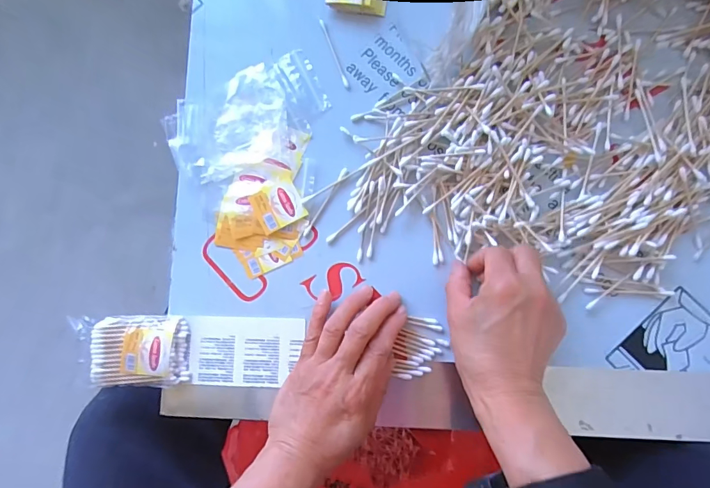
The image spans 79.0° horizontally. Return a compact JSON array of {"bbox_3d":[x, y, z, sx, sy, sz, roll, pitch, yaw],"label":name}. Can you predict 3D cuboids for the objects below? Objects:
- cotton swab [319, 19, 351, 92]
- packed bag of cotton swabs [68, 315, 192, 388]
[{"bbox_3d":[-0.019,-0.178,0.402,0.005,0.004,0.072,-20,85,2],"label":"cotton swab"},{"bbox_3d":[-0.193,0.093,0.377,0.095,0.019,0.059,-1,86,3],"label":"packed bag of cotton swabs"}]

